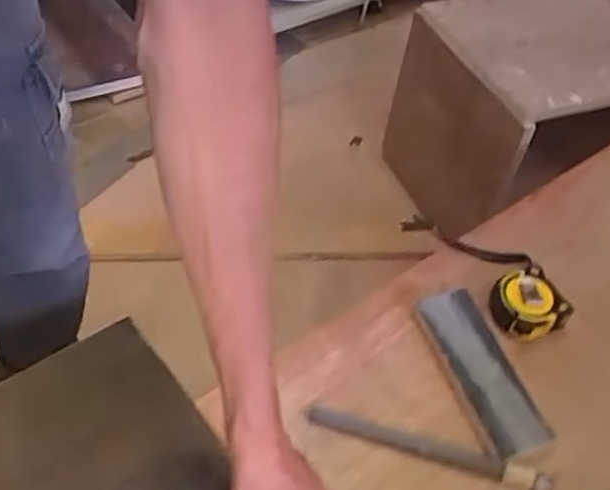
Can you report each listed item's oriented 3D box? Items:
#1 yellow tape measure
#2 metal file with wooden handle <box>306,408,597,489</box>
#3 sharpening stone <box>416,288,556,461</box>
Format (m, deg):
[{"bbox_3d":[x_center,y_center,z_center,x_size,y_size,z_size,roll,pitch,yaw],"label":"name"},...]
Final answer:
[{"bbox_3d":[0.239,0.060,0.716,0.066,0.044,0.073,-15,51,-17],"label":"yellow tape measure"},{"bbox_3d":[0.174,0.208,0.624,0.346,0.032,0.027,15,50,8],"label":"metal file with wooden handle"},{"bbox_3d":[0.176,0.121,0.675,0.064,0.020,0.181,-14,50,-16],"label":"sharpening stone"}]

